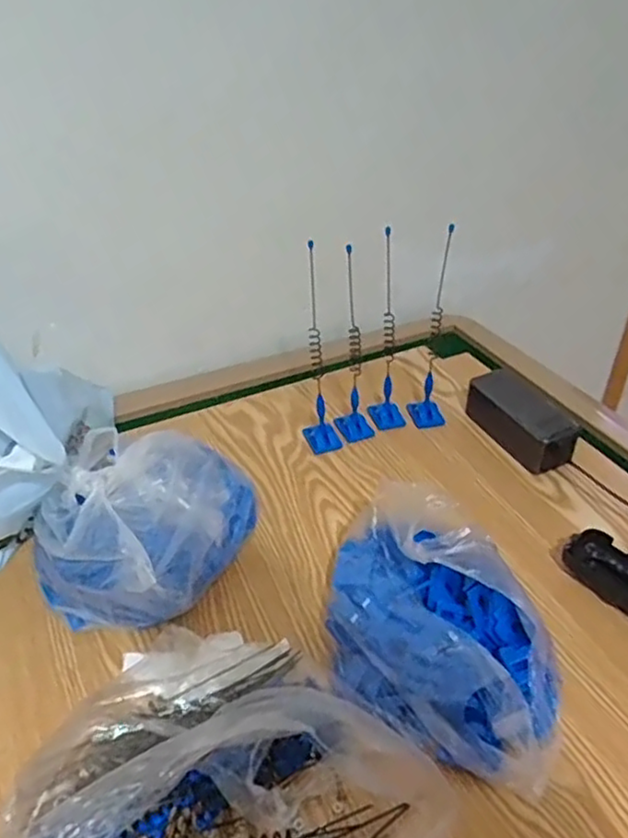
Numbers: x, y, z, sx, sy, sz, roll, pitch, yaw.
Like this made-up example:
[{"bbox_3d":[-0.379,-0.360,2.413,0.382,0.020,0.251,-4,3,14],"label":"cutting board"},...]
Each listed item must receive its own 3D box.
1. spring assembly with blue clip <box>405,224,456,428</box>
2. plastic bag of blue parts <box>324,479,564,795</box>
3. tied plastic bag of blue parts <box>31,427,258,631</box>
[{"bbox_3d":[0.138,-0.092,0.724,0.042,0.218,0.055,10,38,13],"label":"spring assembly with blue clip"},{"bbox_3d":[0.092,0.154,0.496,0.211,0.108,0.141,29,45,32],"label":"plastic bag of blue parts"},{"bbox_3d":[-0.145,0.092,0.576,0.157,0.104,0.167,10,38,12],"label":"tied plastic bag of blue parts"}]

